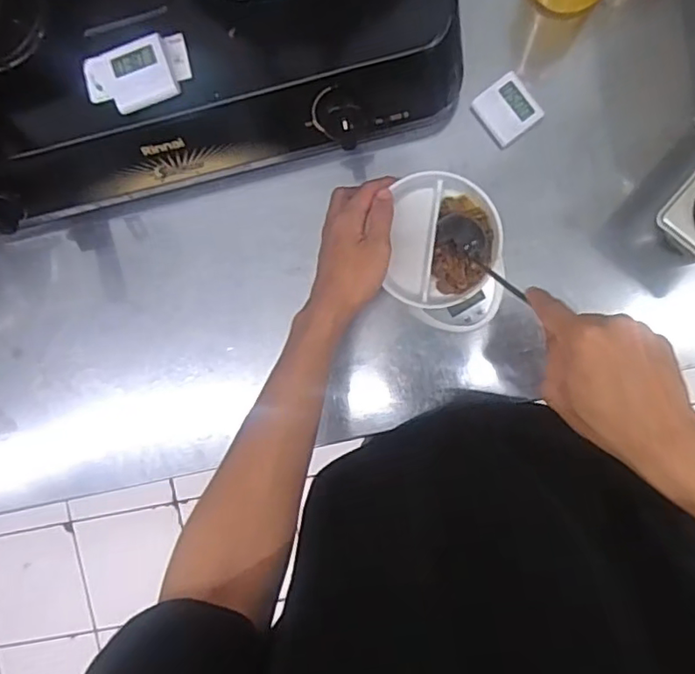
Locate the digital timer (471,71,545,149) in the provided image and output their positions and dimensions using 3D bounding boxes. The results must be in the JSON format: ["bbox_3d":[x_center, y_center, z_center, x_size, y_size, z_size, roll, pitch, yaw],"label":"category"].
[{"bbox_3d":[0.162,-0.231,0.594,0.055,0.009,0.058,-38,88,6],"label":"digital timer"}]

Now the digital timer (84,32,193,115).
[{"bbox_3d":[-0.190,-0.235,0.526,0.095,0.021,0.052,-14,91,6],"label":"digital timer"}]

